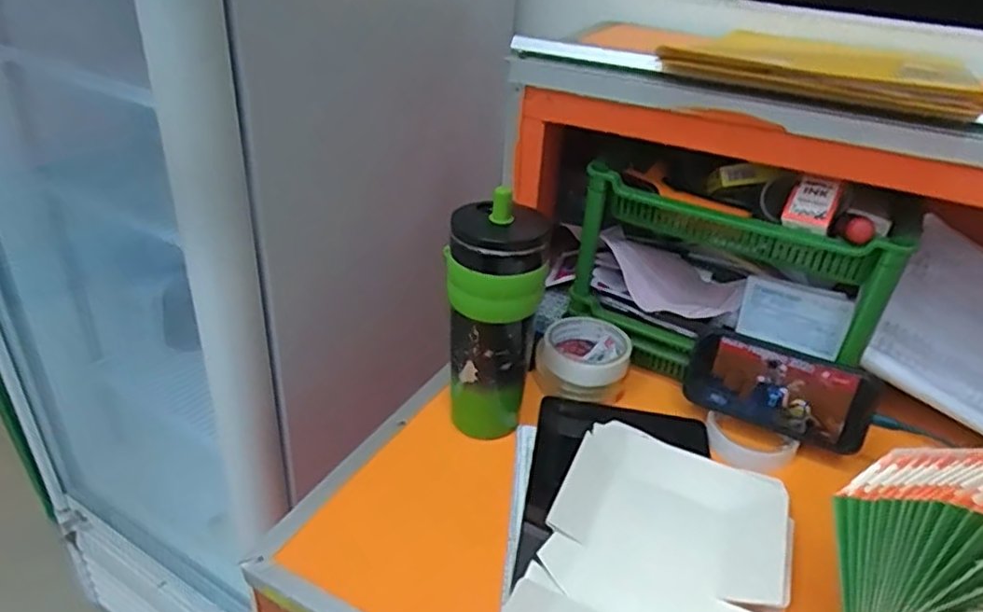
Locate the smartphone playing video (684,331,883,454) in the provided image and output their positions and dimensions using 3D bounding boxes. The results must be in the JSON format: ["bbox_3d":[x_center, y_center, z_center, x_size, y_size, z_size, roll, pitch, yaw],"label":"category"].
[{"bbox_3d":[0.274,0.083,0.632,0.161,0.078,0.011,19,15,22],"label":"smartphone playing video"}]

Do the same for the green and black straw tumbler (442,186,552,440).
[{"bbox_3d":[-0.001,0.012,0.608,0.084,0.222,0.069,4,32,-2],"label":"green and black straw tumbler"}]

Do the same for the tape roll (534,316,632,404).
[{"bbox_3d":[0.096,0.057,0.713,0.090,0.063,0.090,3,32,-2],"label":"tape roll"}]

